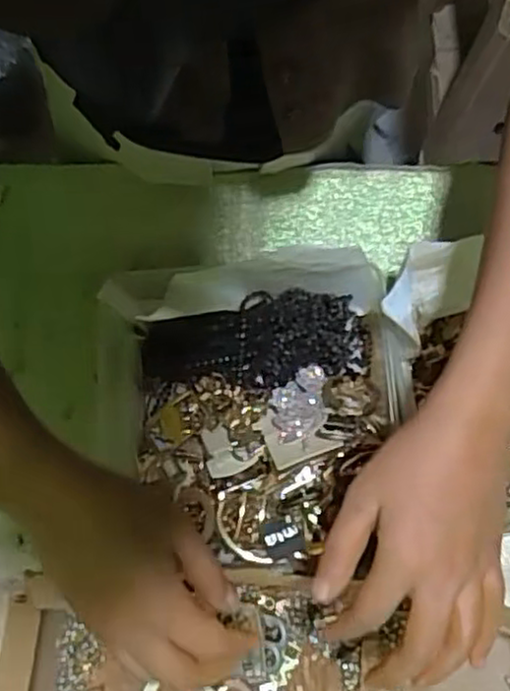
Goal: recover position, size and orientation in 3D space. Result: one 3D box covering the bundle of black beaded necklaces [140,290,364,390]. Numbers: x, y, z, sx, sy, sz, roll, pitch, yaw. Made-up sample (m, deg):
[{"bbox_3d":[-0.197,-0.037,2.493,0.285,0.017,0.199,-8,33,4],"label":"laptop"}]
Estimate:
[{"bbox_3d":[-0.006,-0.001,0.523,0.159,0.053,0.065,-8,77,-1],"label":"bundle of black beaded necklaces"}]

